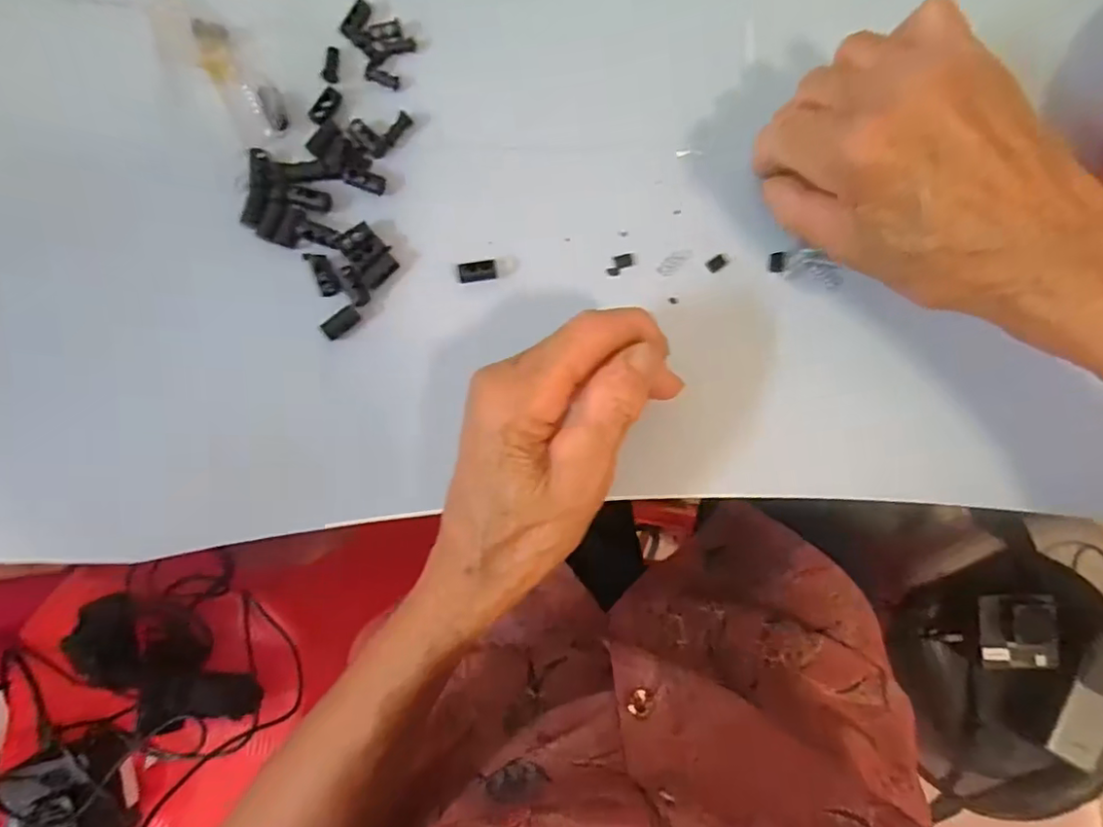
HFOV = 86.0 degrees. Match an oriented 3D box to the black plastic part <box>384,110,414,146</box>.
[{"bbox_3d":[-0.072,-0.134,0.278,0.006,0.004,0.016,36,89,4],"label":"black plastic part"}]

